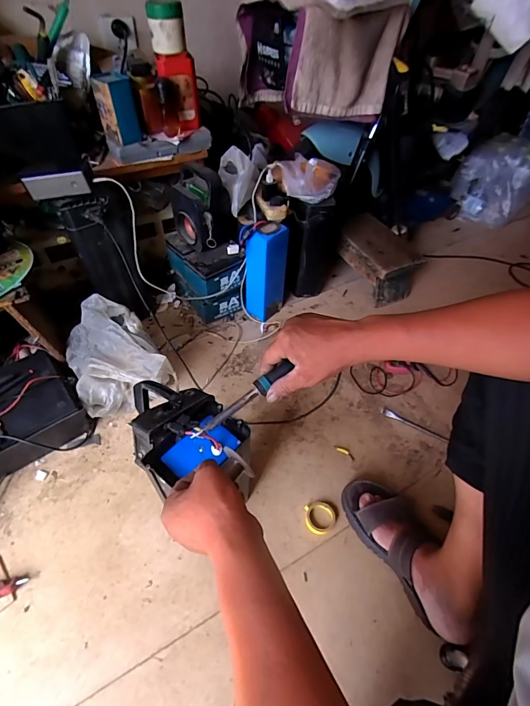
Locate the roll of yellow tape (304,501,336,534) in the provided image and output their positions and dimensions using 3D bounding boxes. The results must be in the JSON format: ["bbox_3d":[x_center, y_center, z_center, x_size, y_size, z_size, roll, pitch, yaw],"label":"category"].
[{"bbox_3d":[0.110,0.326,0.737,0.060,0.014,0.059,2,51,-2],"label":"roll of yellow tape"}]

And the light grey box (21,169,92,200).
[{"bbox_3d":[-0.428,-0.347,0.765,0.121,0.052,0.019,-4,51,-7],"label":"light grey box"}]

